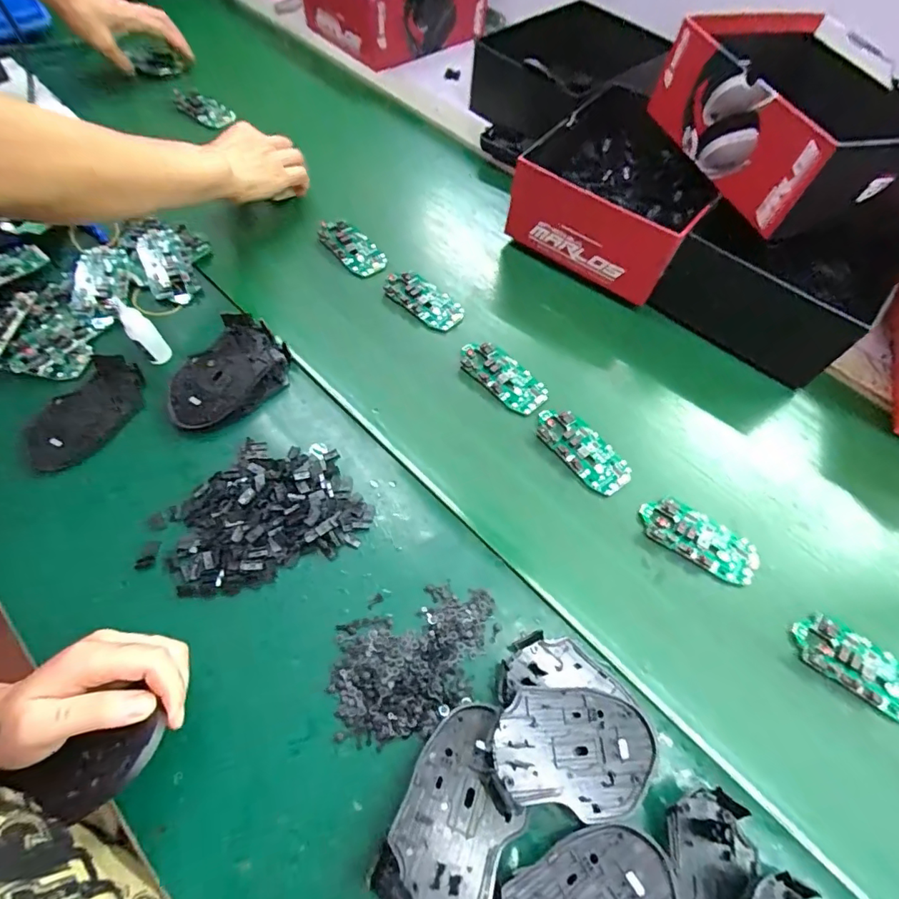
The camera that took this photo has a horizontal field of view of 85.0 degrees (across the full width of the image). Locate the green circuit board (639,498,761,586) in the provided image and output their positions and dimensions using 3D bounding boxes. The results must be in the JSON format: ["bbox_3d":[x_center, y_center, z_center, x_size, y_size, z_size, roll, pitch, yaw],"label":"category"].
[{"bbox_3d":[0.214,0.076,0.420,0.099,0.008,0.045,32,65,13],"label":"green circuit board"}]

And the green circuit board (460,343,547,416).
[{"bbox_3d":[0.053,-0.074,0.493,0.095,0.011,0.045,40,67,17],"label":"green circuit board"}]

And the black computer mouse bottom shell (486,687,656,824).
[{"bbox_3d":[0.084,0.202,0.330,0.110,0.019,0.072,4,62,-1],"label":"black computer mouse bottom shell"}]

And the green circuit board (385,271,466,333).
[{"bbox_3d":[-0.028,-0.163,0.539,0.092,0.014,0.044,40,67,17],"label":"green circuit board"}]

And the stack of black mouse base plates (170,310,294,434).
[{"bbox_3d":[-0.209,-0.069,0.457,0.081,0.038,0.116,33,65,14],"label":"stack of black mouse base plates"}]

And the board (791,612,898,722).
[{"bbox_3d":[0.317,0.166,0.375,0.100,0.011,0.043,32,65,13],"label":"board"}]

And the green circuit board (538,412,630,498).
[{"bbox_3d":[0.124,-0.001,0.456,0.044,0.009,0.097,-39,70,-20],"label":"green circuit board"}]

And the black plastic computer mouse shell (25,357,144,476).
[{"bbox_3d":[-0.326,-0.031,0.444,0.076,0.011,0.115,29,64,12],"label":"black plastic computer mouse shell"}]

